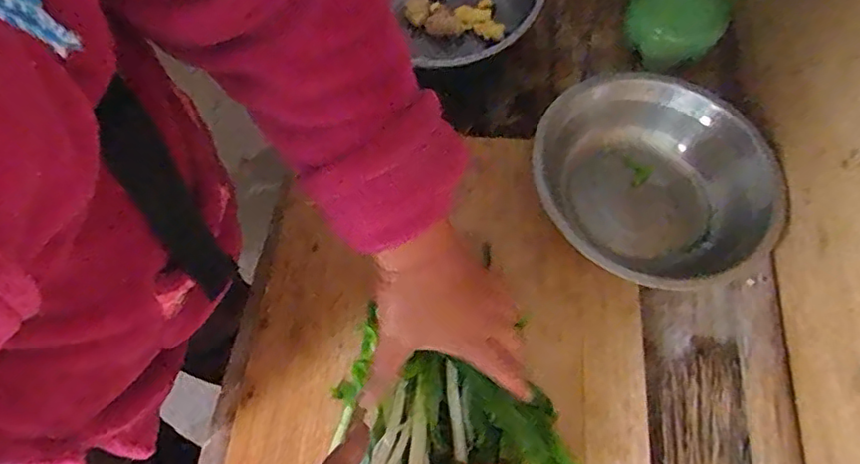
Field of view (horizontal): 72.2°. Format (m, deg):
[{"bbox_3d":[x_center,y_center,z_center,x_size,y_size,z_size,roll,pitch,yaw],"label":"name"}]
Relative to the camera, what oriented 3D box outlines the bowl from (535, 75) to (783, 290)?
[{"bbox_3d":[0.207,-0.050,0.547,0.222,0.064,0.210,-1,62,2],"label":"bowl"}]

